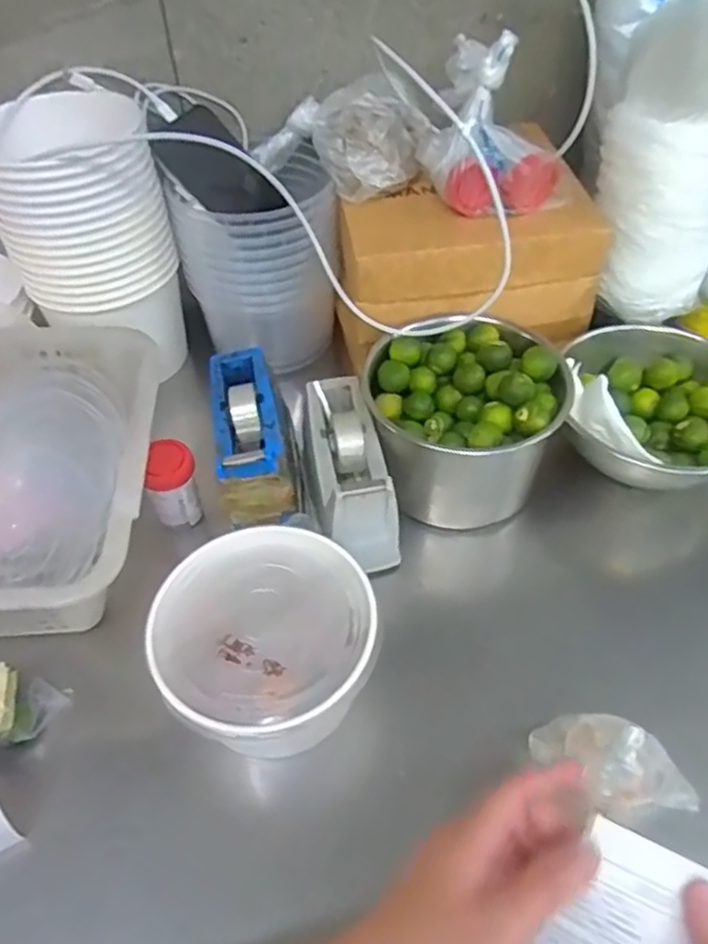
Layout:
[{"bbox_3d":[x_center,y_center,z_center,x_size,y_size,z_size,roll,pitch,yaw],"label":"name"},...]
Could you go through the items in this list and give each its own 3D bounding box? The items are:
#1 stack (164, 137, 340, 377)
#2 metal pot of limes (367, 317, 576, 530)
[{"bbox_3d":[-0.082,-0.204,0.652,0.138,0.179,0.133,3,49,5],"label":"stack"},{"bbox_3d":[0.085,-0.038,0.554,0.146,0.118,0.128,18,52,17],"label":"metal pot of limes"}]

